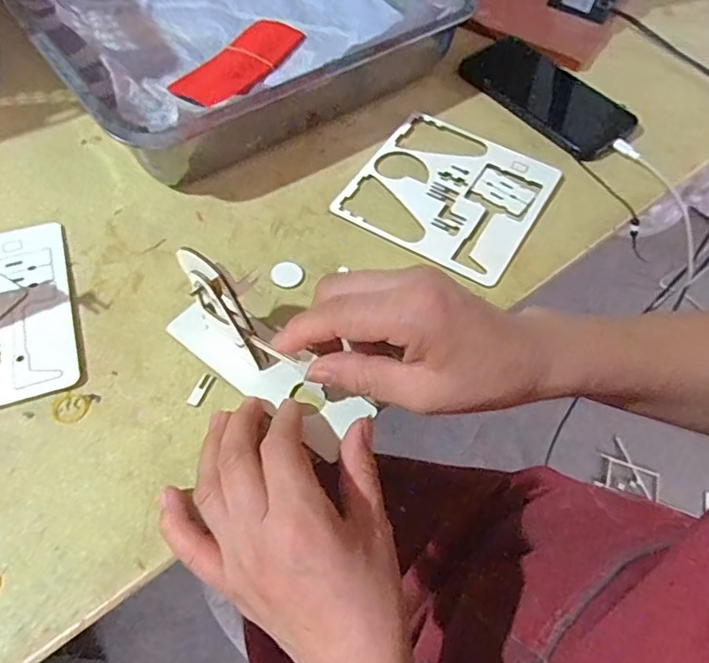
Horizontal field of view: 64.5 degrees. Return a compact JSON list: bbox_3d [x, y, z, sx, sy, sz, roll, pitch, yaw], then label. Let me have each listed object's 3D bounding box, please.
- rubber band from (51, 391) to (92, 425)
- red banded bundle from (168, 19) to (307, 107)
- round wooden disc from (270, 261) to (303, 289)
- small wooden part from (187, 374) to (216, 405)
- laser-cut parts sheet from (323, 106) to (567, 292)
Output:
[{"bbox_3d":[-0.173,0.046,0.341,0.021,0.004,0.020,2,58,-3],"label":"rubber band"},{"bbox_3d":[-0.103,-0.251,0.521,0.068,0.013,0.149,26,60,12],"label":"red banded bundle"},{"bbox_3d":[-0.049,-0.040,0.404,0.023,0.004,0.022,2,58,-3],"label":"round wooden disc"},{"bbox_3d":[-0.096,0.036,0.352,0.007,0.004,0.023,21,59,9],"label":"small wooden part"},{"bbox_3d":[0.078,-0.115,0.457,0.143,0.006,0.146,28,60,13],"label":"laser-cut parts sheet"}]

